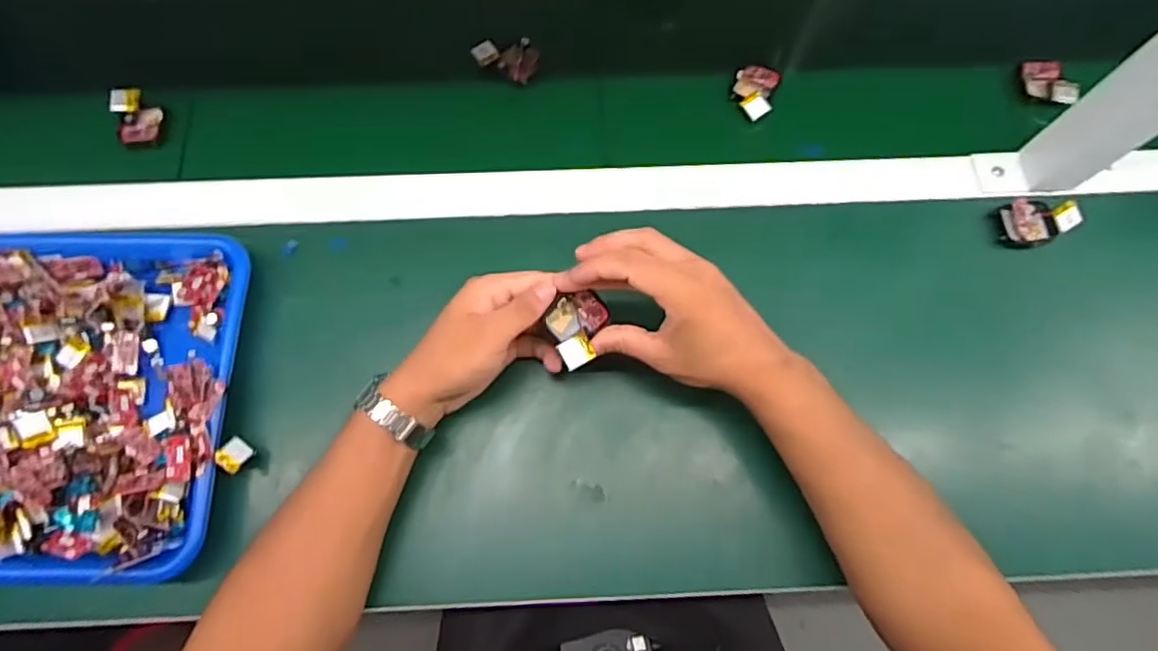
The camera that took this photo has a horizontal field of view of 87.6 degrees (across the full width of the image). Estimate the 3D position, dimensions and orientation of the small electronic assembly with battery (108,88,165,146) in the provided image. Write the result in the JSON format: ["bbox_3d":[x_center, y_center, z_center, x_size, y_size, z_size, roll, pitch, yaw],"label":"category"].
[{"bbox_3d":[-0.385,-0.184,0.526,0.035,0.019,0.051,-18,72,-6],"label":"small electronic assembly with battery"}]

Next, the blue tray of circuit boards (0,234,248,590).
[{"bbox_3d":[-0.424,0.050,0.436,0.339,0.045,0.256,-2,71,-1],"label":"blue tray of circuit boards"}]

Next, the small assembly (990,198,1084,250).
[{"bbox_3d":[0.380,-0.087,0.501,0.064,0.016,0.040,-18,72,-6],"label":"small assembly"}]

